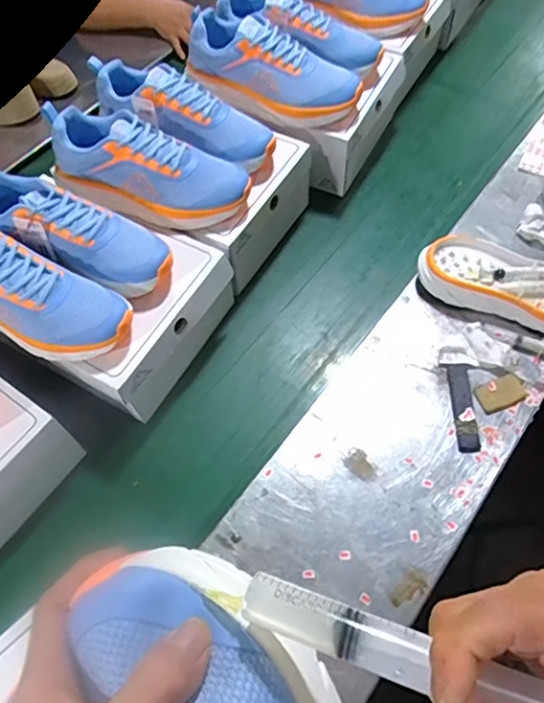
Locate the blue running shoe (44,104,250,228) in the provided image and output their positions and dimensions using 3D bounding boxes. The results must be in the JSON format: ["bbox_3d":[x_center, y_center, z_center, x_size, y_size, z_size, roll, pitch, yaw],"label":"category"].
[{"bbox_3d":[-0.176,-0.251,0.747,0.281,0.092,0.104,19,63,-1],"label":"blue running shoe"}]

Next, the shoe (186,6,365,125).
[{"bbox_3d":[0.000,-0.456,0.855,0.266,0.092,0.117,30,67,19],"label":"shoe"}]

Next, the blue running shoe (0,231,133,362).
[{"bbox_3d":[-0.302,-0.069,0.654,0.268,0.113,0.096,20,64,14],"label":"blue running shoe"}]

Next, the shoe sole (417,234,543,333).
[{"bbox_3d":[0.368,-0.089,0.776,0.310,0.055,0.120,15,63,12],"label":"shoe sole"}]

